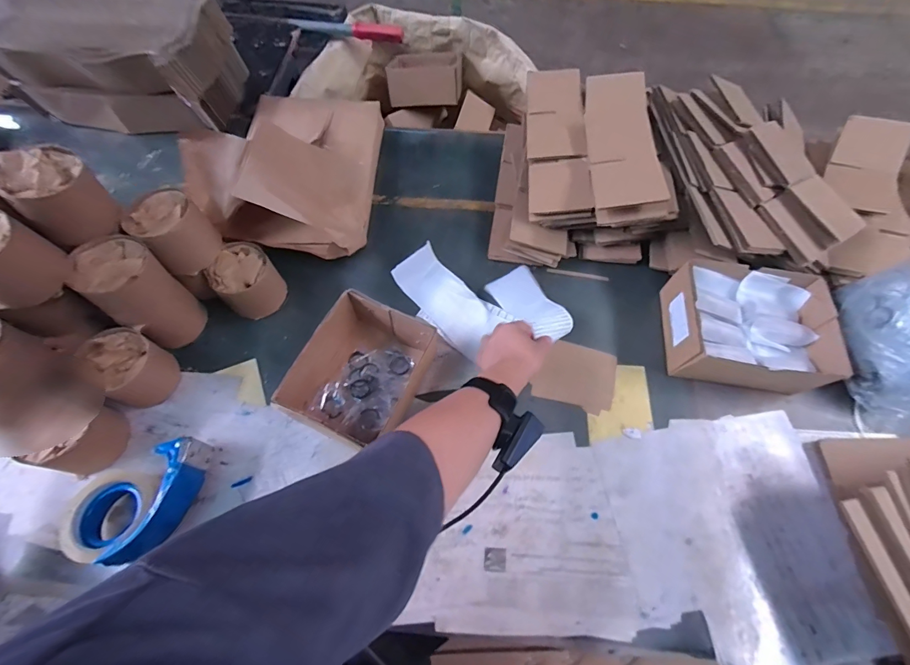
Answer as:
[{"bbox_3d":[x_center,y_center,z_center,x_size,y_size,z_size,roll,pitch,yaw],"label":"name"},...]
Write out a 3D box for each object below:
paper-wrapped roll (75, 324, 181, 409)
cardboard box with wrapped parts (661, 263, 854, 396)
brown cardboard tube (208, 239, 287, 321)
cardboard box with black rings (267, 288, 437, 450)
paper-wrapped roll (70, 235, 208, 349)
[{"bbox_3d":[-0.463,0.049,0.594,0.087,0.088,0.086,-42,71,-17],"label":"paper-wrapped roll"},{"bbox_3d":[0.429,-0.006,0.611,0.209,0.086,0.164,6,65,3],"label":"cardboard box with wrapped parts"},{"bbox_3d":[-0.330,-0.080,0.657,0.090,0.080,0.093,40,71,17],"label":"brown cardboard tube"},{"bbox_3d":[-0.129,0.051,0.585,0.164,0.092,0.193,21,67,10],"label":"cardboard box with black rings"},{"bbox_3d":[-0.439,-0.050,0.593,0.102,0.167,0.090,34,69,15],"label":"paper-wrapped roll"}]

